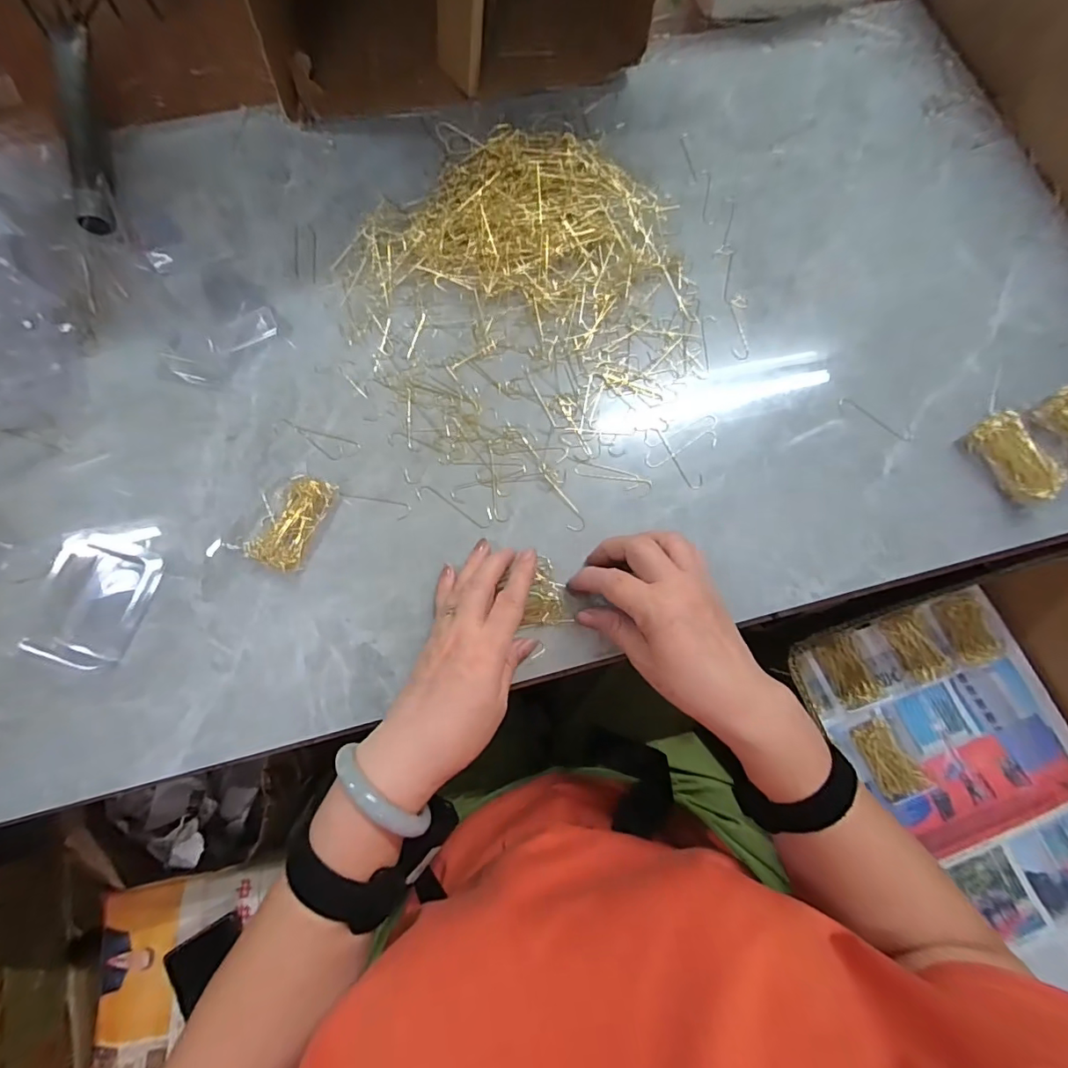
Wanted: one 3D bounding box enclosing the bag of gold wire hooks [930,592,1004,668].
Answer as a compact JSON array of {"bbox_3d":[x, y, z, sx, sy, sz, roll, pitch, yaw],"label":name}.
[{"bbox_3d":[0.476,0.105,0.547,0.052,0.009,0.074,-23,76,-8],"label":"bag of gold wire hooks"}]

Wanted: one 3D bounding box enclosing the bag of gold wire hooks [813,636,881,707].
[{"bbox_3d":[0.335,0.146,0.533,0.047,0.012,0.069,-12,75,-5],"label":"bag of gold wire hooks"}]

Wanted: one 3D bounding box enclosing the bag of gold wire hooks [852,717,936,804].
[{"bbox_3d":[0.363,0.230,0.512,0.046,0.013,0.072,-22,76,-7],"label":"bag of gold wire hooks"}]

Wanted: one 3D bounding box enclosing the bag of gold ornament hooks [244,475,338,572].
[{"bbox_3d":[-0.181,-0.010,0.375,0.043,0.013,0.072,24,75,5],"label":"bag of gold ornament hooks"}]

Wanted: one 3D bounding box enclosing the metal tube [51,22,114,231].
[{"bbox_3d":[-0.405,-0.367,0.449,0.030,0.032,0.219,-15,75,-6],"label":"metal tube"}]

